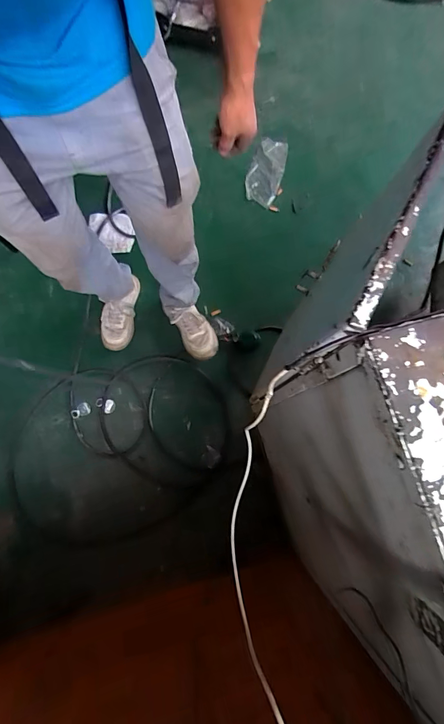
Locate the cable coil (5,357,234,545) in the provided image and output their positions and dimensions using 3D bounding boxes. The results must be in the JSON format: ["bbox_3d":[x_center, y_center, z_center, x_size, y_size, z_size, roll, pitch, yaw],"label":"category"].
[{"bbox_3d":[-0.312,0.258,1.083,0.668,0.042,0.501,-12,79,-3],"label":"cable coil"}]

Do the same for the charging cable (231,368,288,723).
[{"bbox_3d":[0.045,0.217,0.447,0.062,0.155,0.383,2,65,-1],"label":"charging cable"}]

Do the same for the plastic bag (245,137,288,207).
[{"bbox_3d":[0.167,-0.716,1.335,0.116,0.019,0.278,16,79,1],"label":"plastic bag"}]

